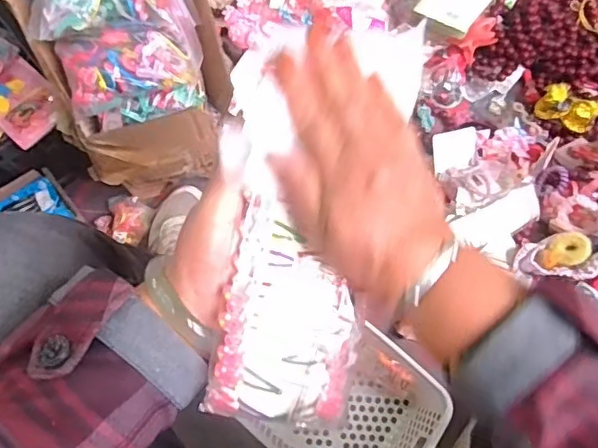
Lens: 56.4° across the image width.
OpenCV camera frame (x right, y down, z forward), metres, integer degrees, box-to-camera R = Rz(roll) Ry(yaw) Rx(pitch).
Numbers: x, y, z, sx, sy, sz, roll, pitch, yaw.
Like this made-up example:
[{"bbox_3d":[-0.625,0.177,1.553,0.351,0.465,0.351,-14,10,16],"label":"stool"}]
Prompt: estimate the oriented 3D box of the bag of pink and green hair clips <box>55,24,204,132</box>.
[{"bbox_3d":[-0.181,-0.161,0.607,0.136,0.067,0.085,-14,77,-5],"label":"bag of pink and green hair clips"}]

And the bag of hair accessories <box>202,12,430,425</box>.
[{"bbox_3d":[0.002,0.008,0.327,0.095,0.037,0.222,10,93,1],"label":"bag of hair accessories"}]

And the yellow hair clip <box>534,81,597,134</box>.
[{"bbox_3d":[0.410,-0.173,0.846,0.087,0.037,0.055,28,77,5],"label":"yellow hair clip"}]

